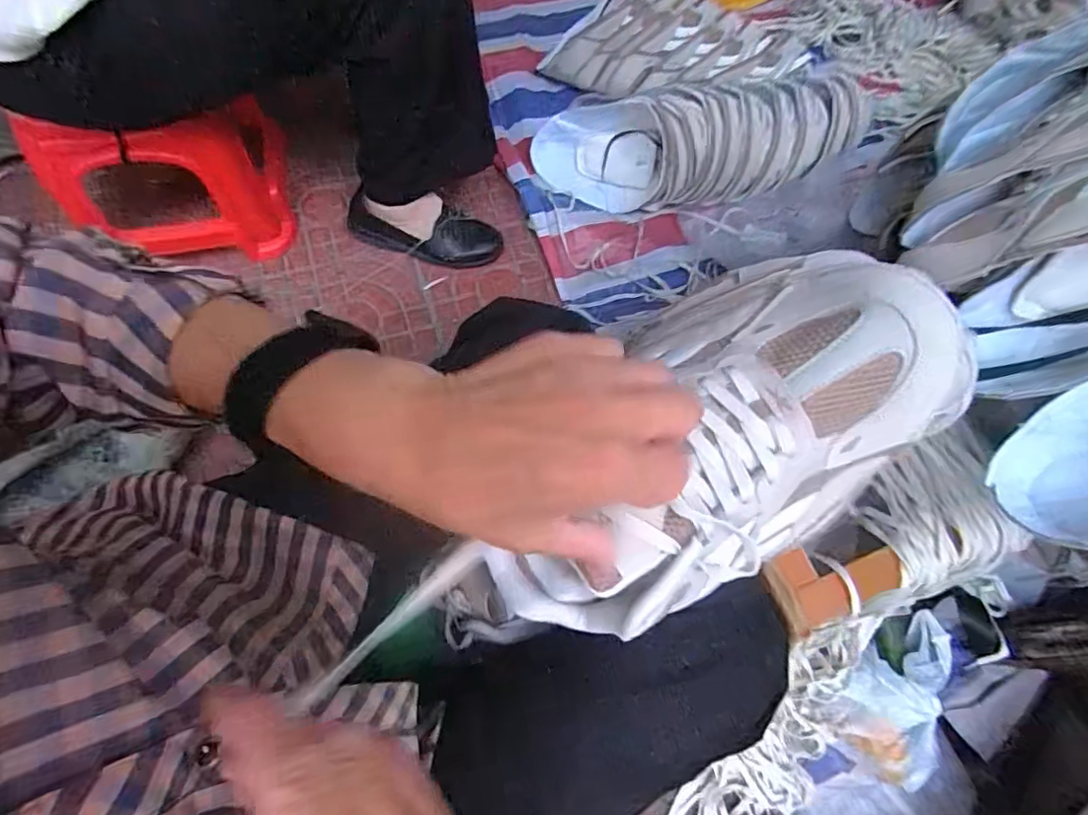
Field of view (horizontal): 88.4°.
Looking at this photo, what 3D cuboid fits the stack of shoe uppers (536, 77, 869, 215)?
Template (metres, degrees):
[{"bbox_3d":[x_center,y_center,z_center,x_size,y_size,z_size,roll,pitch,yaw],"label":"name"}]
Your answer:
[{"bbox_3d":[0.262,-0.453,0.964,0.569,0.170,0.143,-3,69,10],"label":"stack of shoe uppers"}]

